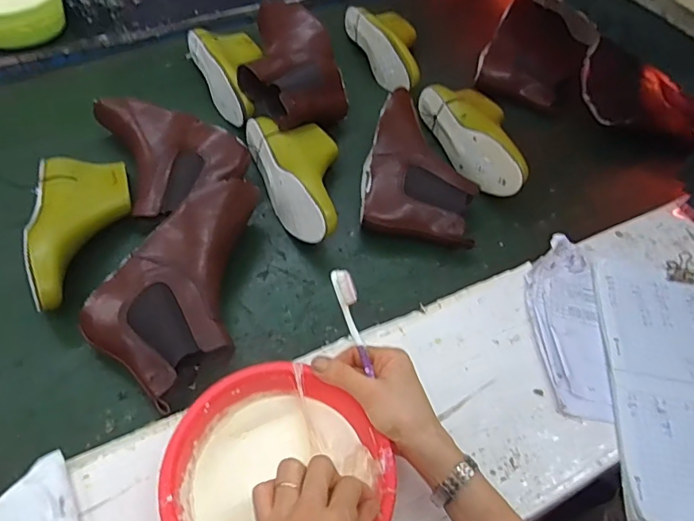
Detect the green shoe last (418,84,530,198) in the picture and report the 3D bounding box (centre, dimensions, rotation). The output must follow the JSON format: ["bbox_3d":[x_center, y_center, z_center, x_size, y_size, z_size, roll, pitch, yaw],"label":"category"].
[{"bbox_3d":[0.212,-0.199,0.796,0.101,0.074,0.249,-15,57,-14],"label":"green shoe last"}]

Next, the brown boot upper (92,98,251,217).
[{"bbox_3d":[-0.250,-0.162,0.731,0.158,0.061,0.261,-25,61,-20],"label":"brown boot upper"}]

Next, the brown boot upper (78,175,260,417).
[{"bbox_3d":[-0.171,0.019,0.599,0.158,0.084,0.271,32,62,20],"label":"brown boot upper"}]

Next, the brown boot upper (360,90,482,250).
[{"bbox_3d":[0.106,-0.144,0.731,0.161,0.101,0.258,3,56,2],"label":"brown boot upper"}]

